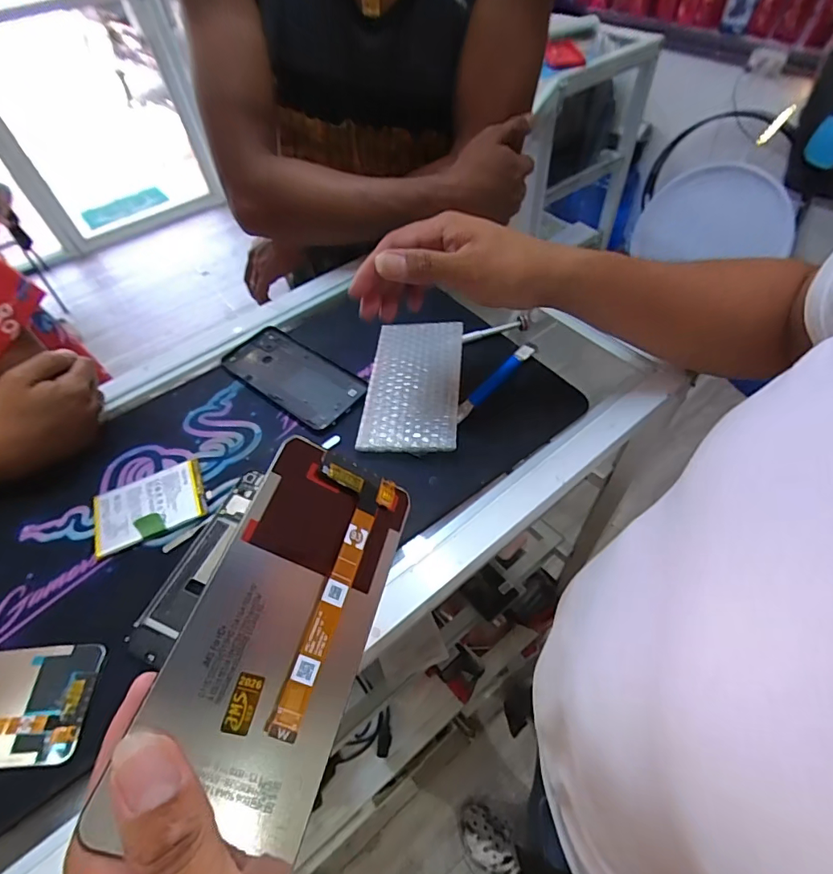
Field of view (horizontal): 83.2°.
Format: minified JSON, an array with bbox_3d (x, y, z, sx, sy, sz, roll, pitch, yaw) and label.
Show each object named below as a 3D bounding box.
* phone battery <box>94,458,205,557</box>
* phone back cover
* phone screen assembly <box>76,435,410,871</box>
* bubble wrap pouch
[{"bbox_3d":[-0.230,0.055,0.398,0.091,0.015,0.063,-22,54,-13],"label":"phone battery"},{"bbox_3d":[-0.129,-0.066,0.490,0.161,0.008,0.074,30,60,25],"label":"phone back cover"},{"bbox_3d":[-0.053,0.073,0.193,0.067,0.008,0.148,25,56,-9],"label":"phone screen assembly"},{"bbox_3d":[-0.002,-0.056,0.463,0.088,0.011,0.164,2,52,6],"label":"bubble wrap pouch"}]

